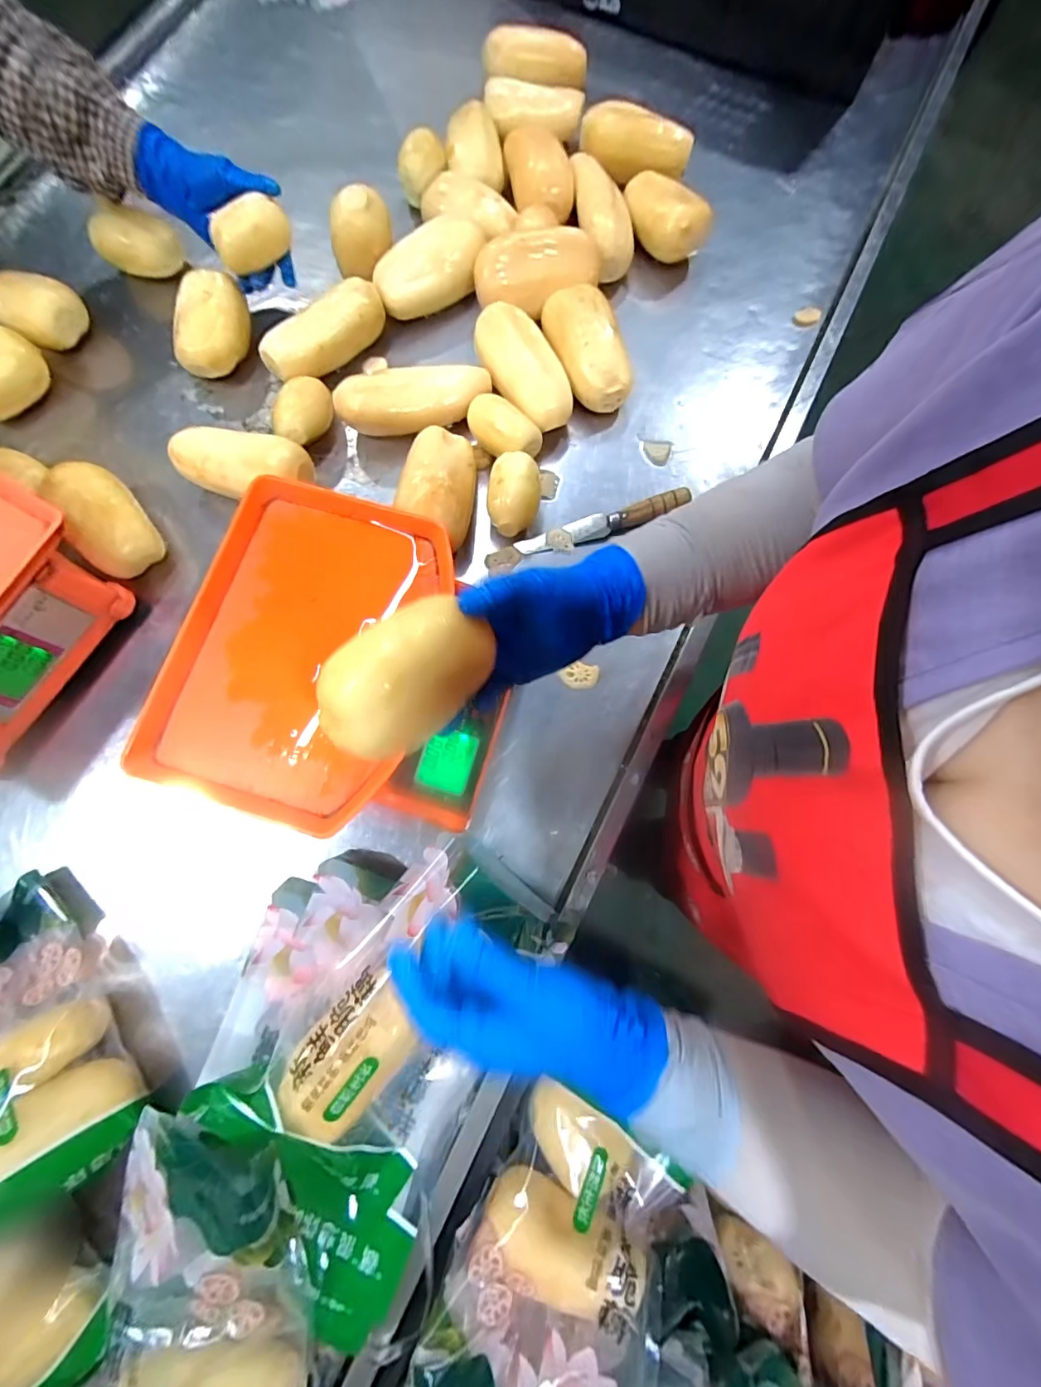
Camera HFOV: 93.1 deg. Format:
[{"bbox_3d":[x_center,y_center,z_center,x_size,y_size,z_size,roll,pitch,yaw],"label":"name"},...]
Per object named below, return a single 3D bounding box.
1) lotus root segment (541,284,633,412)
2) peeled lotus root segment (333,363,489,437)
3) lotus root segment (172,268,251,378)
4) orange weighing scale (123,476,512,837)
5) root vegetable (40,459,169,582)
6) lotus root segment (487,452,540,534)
[{"bbox_3d":[0.080,-0.415,0.602,0.076,0.066,0.141,-20,79,-4],"label":"lotus root segment"},{"bbox_3d":[-0.124,-0.351,0.594,0.183,0.061,0.068,-13,78,-3],"label":"peeled lotus root segment"},{"bbox_3d":[-0.373,-0.448,0.608,0.074,0.052,0.115,11,85,-6],"label":"lotus root segment"},{"bbox_3d":[-0.155,-0.022,0.474,0.279,0.118,0.285,16,78,3],"label":"orange weighing scale"},{"bbox_3d":[-0.453,-0.189,0.544,0.071,0.072,0.113,-31,80,-6],"label":"root vegetable"},{"bbox_3d":[-0.007,-0.220,0.553,0.058,0.058,0.086,3,78,1],"label":"lotus root segment"}]

